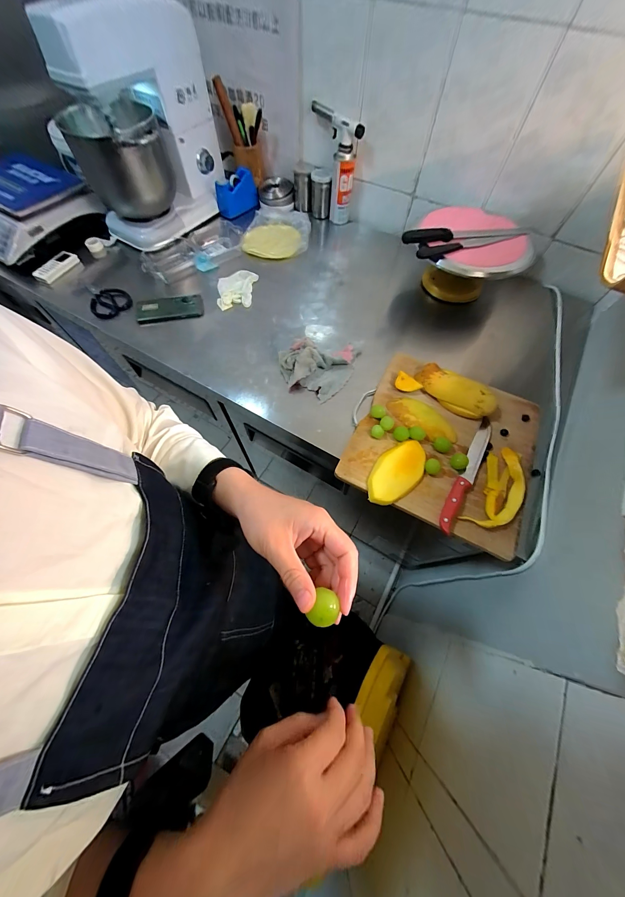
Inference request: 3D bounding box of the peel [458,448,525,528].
[{"bbox_3d":[0.350,0.075,0.529,0.077,0.018,0.174,29,67,12],"label":"peel"}]

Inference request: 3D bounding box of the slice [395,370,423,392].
[{"bbox_3d":[0.209,-0.141,0.623,0.056,0.018,0.032,29,66,12],"label":"slice"}]

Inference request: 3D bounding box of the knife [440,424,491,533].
[{"bbox_3d":[0.300,0.044,0.544,0.030,0.017,0.265,32,67,13],"label":"knife"}]

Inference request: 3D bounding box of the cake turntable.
[{"bbox_3d":[0.384,-0.481,0.737,0.269,0.139,0.240,23,65,9],"label":"cake turntable"}]

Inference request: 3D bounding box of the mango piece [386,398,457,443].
[{"bbox_3d":[0.231,-0.065,0.589,0.150,0.022,0.067,32,67,13],"label":"mango piece"}]

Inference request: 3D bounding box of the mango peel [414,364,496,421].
[{"bbox_3d":[0.306,-0.128,0.607,0.168,0.049,0.079,38,69,15],"label":"mango peel"}]

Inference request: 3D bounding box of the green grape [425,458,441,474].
[{"bbox_3d":[0.226,0.035,0.537,0.022,0.024,0.027,-37,71,-18],"label":"green grape"}]

